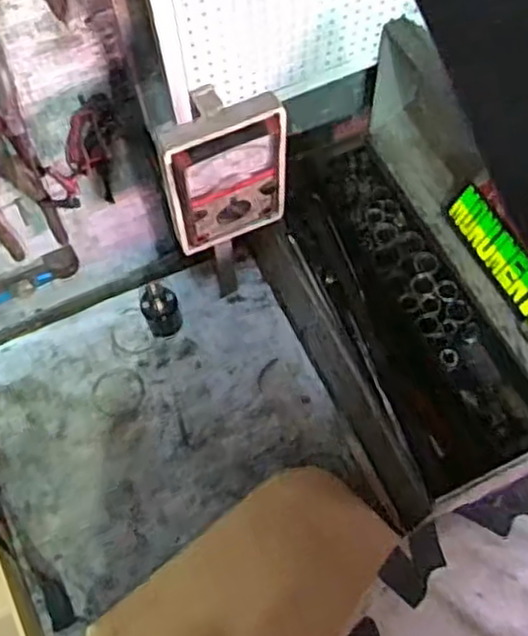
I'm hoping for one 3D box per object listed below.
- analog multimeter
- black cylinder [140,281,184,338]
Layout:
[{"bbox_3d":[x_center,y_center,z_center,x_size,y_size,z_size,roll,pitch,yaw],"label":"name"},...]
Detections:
[{"bbox_3d":[-0.036,-0.135,0.727,0.123,0.196,0.031,-24,65,-9],"label":"analog multimeter"},{"bbox_3d":[-0.140,-0.010,0.988,0.047,0.081,0.043,-1,63,2],"label":"black cylinder"}]

